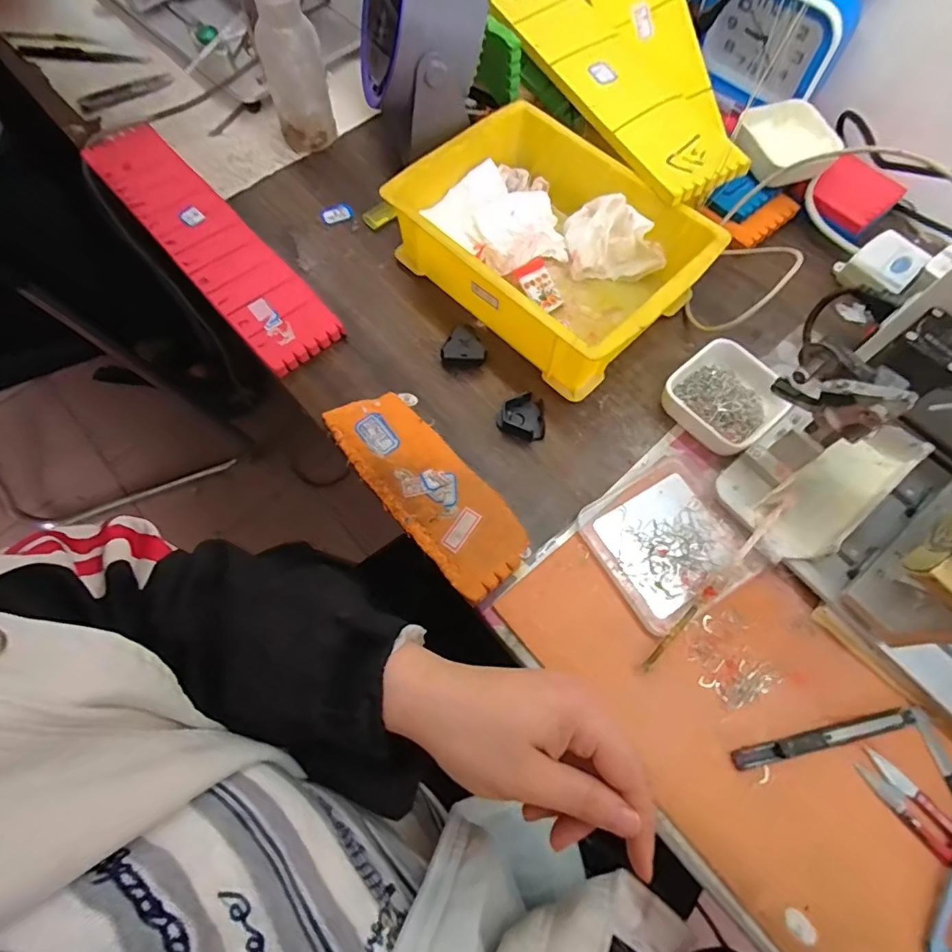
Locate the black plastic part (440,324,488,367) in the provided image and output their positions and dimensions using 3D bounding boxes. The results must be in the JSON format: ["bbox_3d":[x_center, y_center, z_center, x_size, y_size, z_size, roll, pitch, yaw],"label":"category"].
[{"bbox_3d":[-0.009,-0.105,0.450,0.038,0.024,0.033,31,70,11],"label":"black plastic part"}]

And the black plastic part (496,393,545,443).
[{"bbox_3d":[0.041,-0.049,0.433,0.040,0.012,0.036,26,69,9],"label":"black plastic part"}]

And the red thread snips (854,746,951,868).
[{"bbox_3d":[0.287,0.219,0.319,0.026,0.010,0.102,-38,73,-16],"label":"red thread snips"}]

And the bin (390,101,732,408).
[{"bbox_3d":[0.063,-0.201,0.460,0.167,0.077,0.240,-42,74,-17],"label":"bin"}]

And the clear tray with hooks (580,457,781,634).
[{"bbox_3d":[0.146,0.046,0.386,0.106,0.019,0.106,-29,71,-13],"label":"clear tray with hooks"}]

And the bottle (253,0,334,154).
[{"bbox_3d":[-0.180,-0.404,0.504,0.056,0.145,0.047,-14,68,-8],"label":"bottle"}]

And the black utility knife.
[{"bbox_3d":[0.230,0.173,0.341,0.125,0.006,0.013,-11,68,-6],"label":"black utility knife"}]

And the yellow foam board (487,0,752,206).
[{"bbox_3d":[0.117,-0.377,0.484,0.090,0.016,0.337,-29,71,-12],"label":"yellow foam board"}]

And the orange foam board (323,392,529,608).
[{"bbox_3d":[-0.038,0.006,0.404,0.067,0.013,0.186,-38,73,-16],"label":"orange foam board"}]

